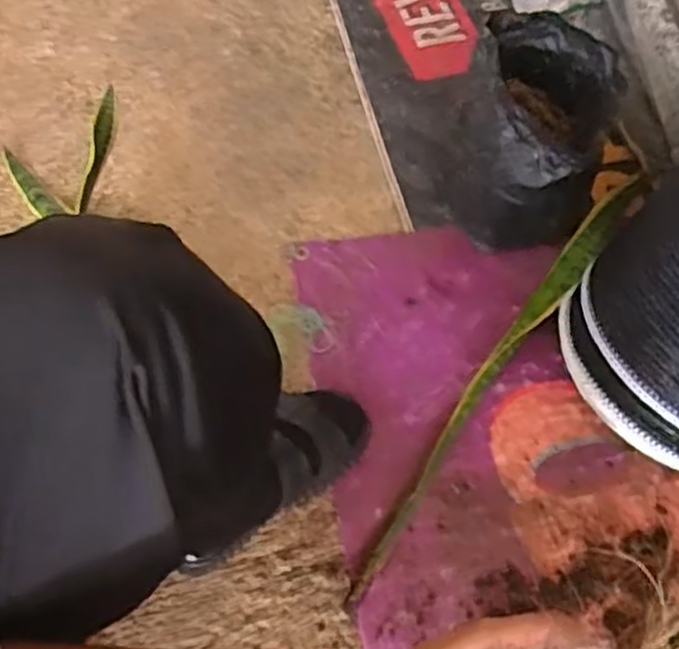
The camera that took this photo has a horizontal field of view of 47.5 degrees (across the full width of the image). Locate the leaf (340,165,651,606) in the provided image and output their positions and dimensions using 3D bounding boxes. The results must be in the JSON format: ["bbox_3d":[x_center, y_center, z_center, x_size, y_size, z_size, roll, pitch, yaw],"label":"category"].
[{"bbox_3d":[0.189,0.028,0.853,0.046,0.037,0.627,35,63,14],"label":"leaf"}]

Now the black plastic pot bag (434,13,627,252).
[{"bbox_3d":[0.213,-0.222,0.907,0.182,0.175,0.212,11,60,1],"label":"black plastic pot bag"}]

